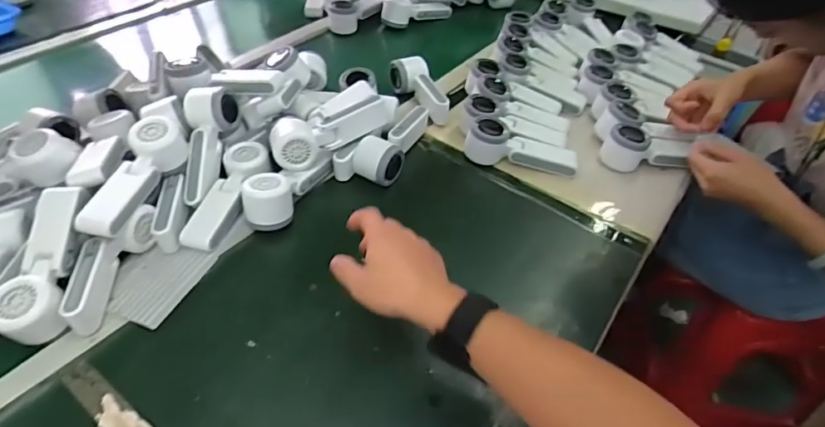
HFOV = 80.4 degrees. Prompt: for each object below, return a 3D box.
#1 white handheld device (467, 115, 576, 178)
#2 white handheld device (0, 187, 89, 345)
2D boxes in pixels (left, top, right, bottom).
[{"bbox_3d":[0.162,-0.103,0.716,0.166,0.048,0.051,7,44,4],"label":"white handheld device"},{"bbox_3d":[-0.380,0.049,0.508,0.062,0.049,0.167,-2,60,-6],"label":"white handheld device"}]

